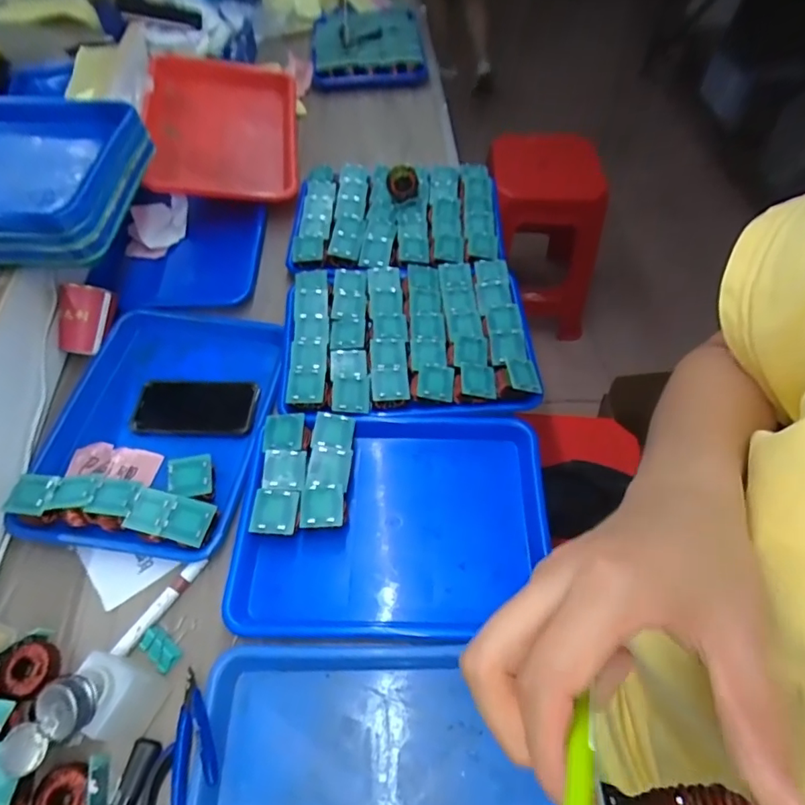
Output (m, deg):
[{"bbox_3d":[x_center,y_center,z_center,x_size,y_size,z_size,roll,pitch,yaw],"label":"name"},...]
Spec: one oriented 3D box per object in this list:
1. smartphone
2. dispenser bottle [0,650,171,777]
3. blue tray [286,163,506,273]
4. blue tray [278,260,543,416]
[{"bbox_3d":[-0.268,0.005,0.671,0.152,0.015,0.080,2,57,2],"label":"smartphone"},{"bbox_3d":[-0.263,0.262,0.433,0.057,0.095,0.093,26,61,17],"label":"dispenser bottle"},{"bbox_3d":[-0.011,-0.312,0.838,0.320,0.054,0.263,0,57,1],"label":"blue tray"},{"bbox_3d":[0.004,-0.092,0.692,0.319,0.042,0.258,-2,57,-1],"label":"blue tray"}]

